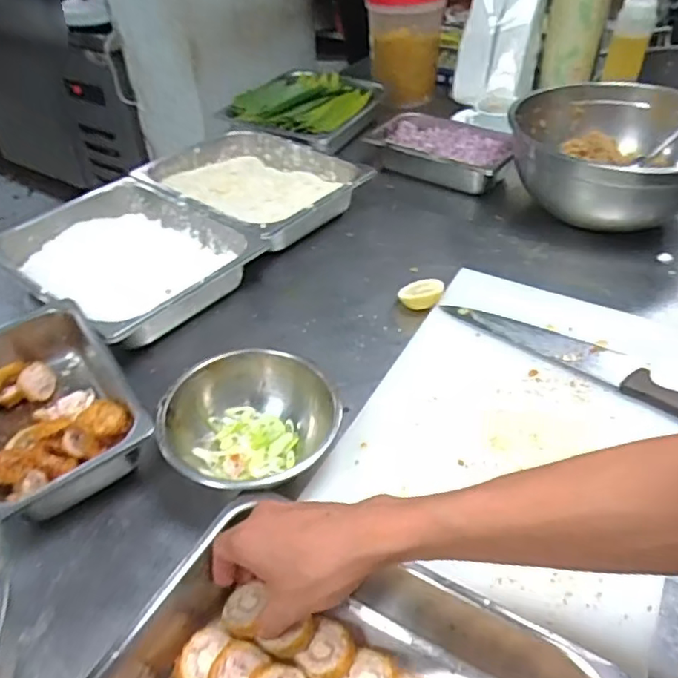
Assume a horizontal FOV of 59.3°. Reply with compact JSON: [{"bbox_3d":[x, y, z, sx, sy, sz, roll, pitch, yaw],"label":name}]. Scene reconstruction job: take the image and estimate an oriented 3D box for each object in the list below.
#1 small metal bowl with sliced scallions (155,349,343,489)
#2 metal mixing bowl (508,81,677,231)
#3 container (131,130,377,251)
[{"bbox_3d":[-0.092,0.089,0.595,0.149,0.074,0.171,25,48,27],"label":"small metal bowl with sliced scallions"},{"bbox_3d":[0.426,-0.268,0.916,0.298,0.141,0.304,-1,42,1],"label":"metal mixing bowl"},{"bbox_3d":[-0.139,-0.260,0.988,0.343,0.068,0.268,27,49,28],"label":"container"}]

